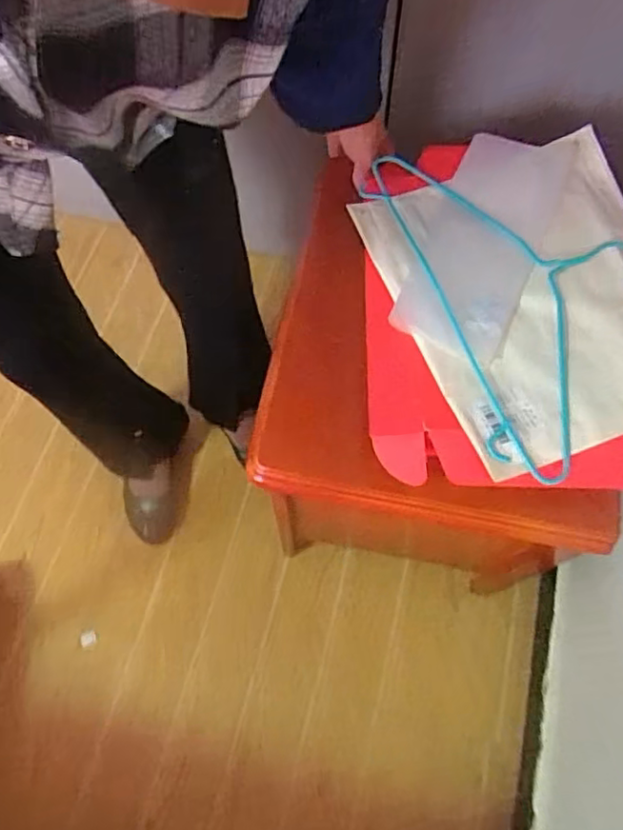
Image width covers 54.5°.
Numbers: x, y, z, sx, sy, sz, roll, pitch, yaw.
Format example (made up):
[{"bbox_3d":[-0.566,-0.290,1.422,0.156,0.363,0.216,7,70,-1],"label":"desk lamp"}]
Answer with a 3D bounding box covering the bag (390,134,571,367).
[{"bbox_3d":[0.183,-0.190,0.647,0.115,0.021,0.292,18,66,14],"label":"bag"}]

